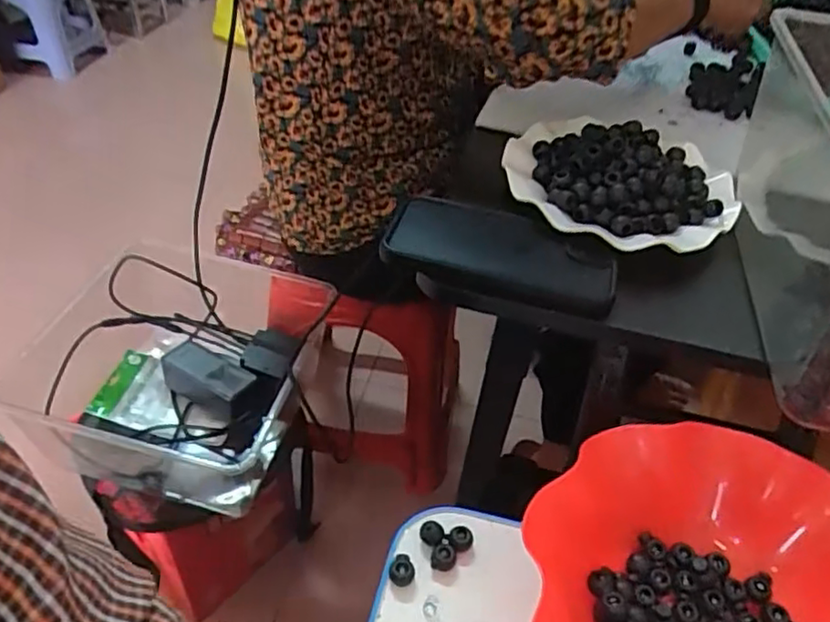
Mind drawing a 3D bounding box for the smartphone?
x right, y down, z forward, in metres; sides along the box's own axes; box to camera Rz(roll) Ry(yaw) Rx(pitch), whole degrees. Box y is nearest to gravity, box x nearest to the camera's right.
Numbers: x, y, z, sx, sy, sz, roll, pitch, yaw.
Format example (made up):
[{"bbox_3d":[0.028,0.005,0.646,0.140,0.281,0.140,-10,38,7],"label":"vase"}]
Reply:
[{"bbox_3d":[0.061,-0.045,0.465,0.163,0.013,0.077,13,49,8],"label":"smartphone"}]

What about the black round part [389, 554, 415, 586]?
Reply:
[{"bbox_3d":[-0.008,0.158,0.394,0.016,0.013,0.016,1,42,-1],"label":"black round part"}]

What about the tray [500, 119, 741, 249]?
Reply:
[{"bbox_3d":[0.161,-0.111,0.511,0.182,0.034,0.152,21,46,16],"label":"tray"}]

